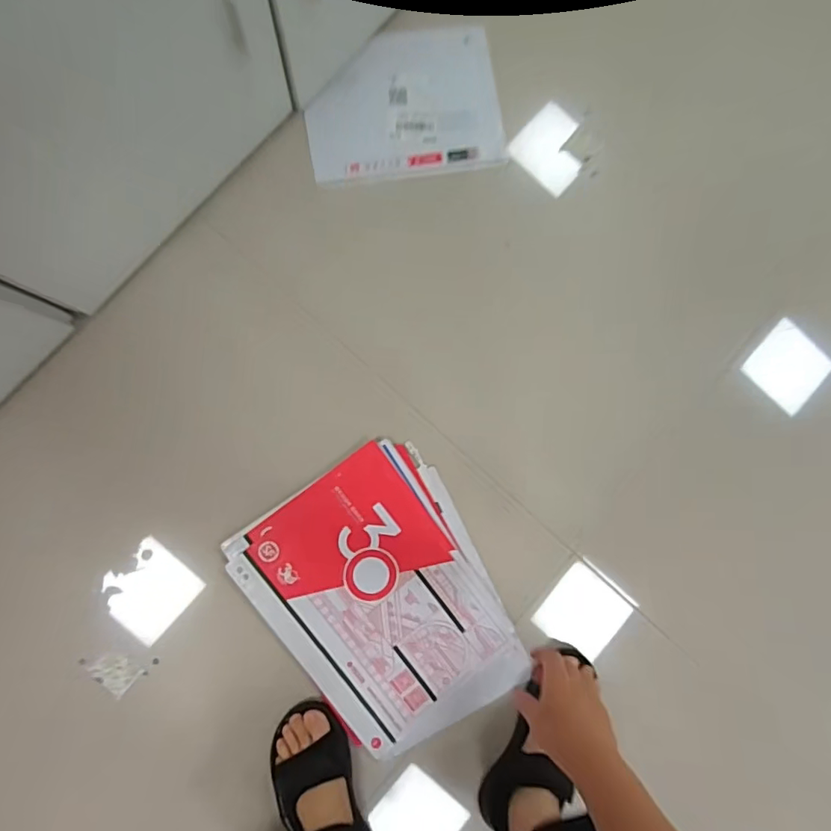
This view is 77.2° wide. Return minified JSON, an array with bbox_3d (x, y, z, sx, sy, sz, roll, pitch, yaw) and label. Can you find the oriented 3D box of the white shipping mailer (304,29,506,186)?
[{"bbox_3d":[-0.016,-0.447,0.754,0.280,0.029,0.195,-11,88,-5],"label":"white shipping mailer"}]

